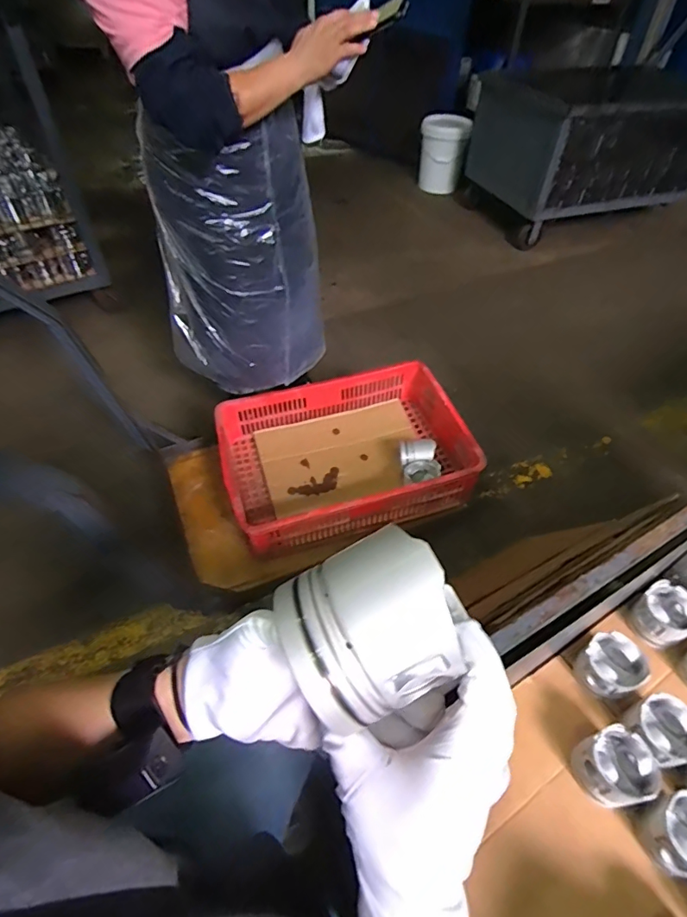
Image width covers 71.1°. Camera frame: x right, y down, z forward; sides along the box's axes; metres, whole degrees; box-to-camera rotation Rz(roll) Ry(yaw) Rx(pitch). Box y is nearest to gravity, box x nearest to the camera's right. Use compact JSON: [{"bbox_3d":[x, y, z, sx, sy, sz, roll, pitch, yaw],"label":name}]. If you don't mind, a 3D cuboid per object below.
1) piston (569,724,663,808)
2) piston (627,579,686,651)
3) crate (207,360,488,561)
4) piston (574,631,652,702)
[{"bbox_3d":[0.406,0.463,0.721,0.091,0.072,0.091,1,49,-1],"label":"piston"},{"bbox_3d":[0.585,0.290,0.880,0.103,0.082,0.090,-32,57,-26],"label":"piston"},{"bbox_3d":[-0.003,-0.012,1.291,0.615,0.165,0.425,-12,50,-12],"label":"crate"},{"bbox_3d":[0.454,0.356,0.821,0.095,0.084,0.087,1,49,-1],"label":"piston"}]

